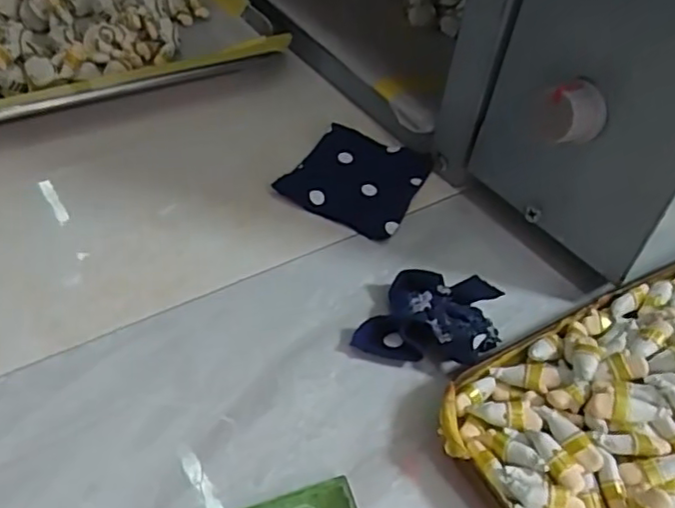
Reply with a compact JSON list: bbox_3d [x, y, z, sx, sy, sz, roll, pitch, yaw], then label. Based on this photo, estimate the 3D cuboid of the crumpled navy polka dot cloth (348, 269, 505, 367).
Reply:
[{"bbox_3d":[0.034,0.023,0.225,0.047,0.015,0.034,12,45,8],"label":"crumpled navy polka dot cloth"}]

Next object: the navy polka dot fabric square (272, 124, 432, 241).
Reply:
[{"bbox_3d":[0.010,-0.038,0.290,0.058,0.004,0.064,21,47,17],"label":"navy polka dot fabric square"}]

